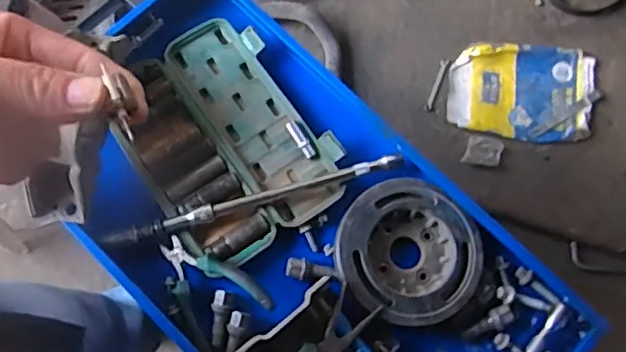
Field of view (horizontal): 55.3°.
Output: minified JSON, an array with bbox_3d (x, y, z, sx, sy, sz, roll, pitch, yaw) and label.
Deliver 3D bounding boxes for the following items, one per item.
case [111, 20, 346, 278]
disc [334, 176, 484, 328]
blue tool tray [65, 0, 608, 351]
[{"bbox_3d":[-0.109,-0.047,0.731,0.206,0.038,0.280,-34,81,-10],"label":"case"},{"bbox_3d":[0.108,0.088,0.688,0.157,0.033,0.160,1,77,-3],"label":"disc"},{"bbox_3d":[-0.022,0.060,0.692,0.645,0.066,0.360,45,78,7],"label":"blue tool tray"}]

